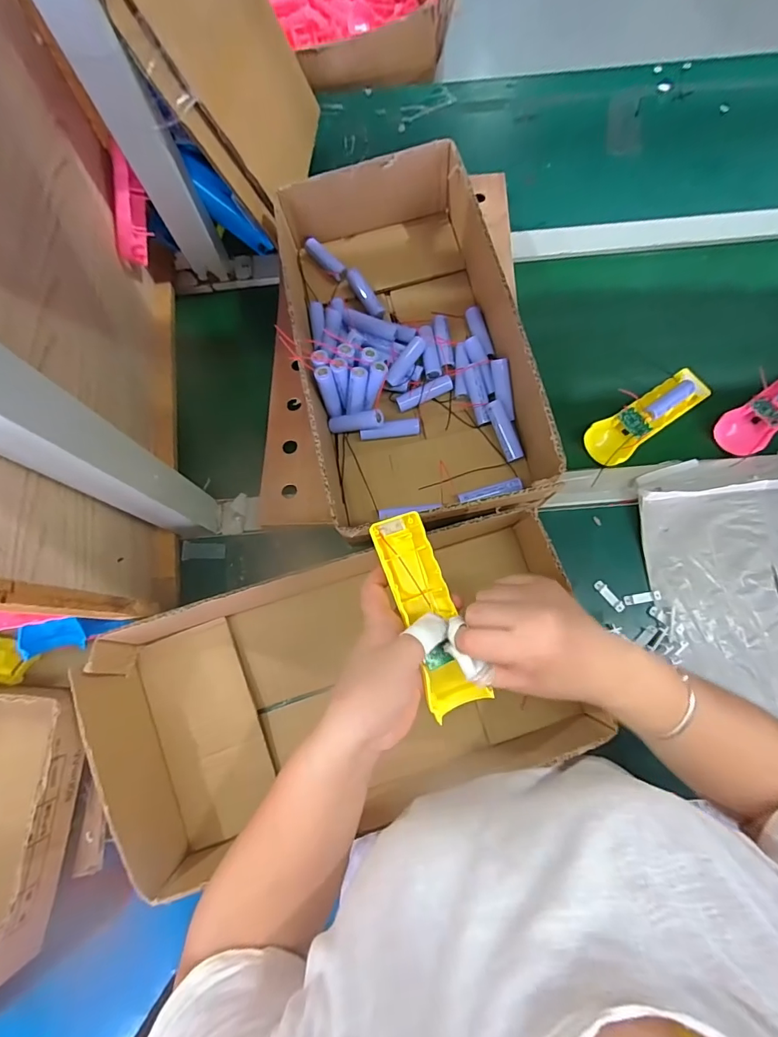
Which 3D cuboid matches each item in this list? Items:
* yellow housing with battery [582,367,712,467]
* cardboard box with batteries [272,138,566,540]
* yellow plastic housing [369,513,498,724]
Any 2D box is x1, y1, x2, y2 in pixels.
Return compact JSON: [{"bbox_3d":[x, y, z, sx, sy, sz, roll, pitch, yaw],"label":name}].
[{"bbox_3d":[0.298,-0.118,0.512,0.152,0.021,0.051,-33,77,-7],"label":"yellow housing with battery"},{"bbox_3d":[0.015,-0.186,0.492,0.218,0.102,0.414,-12,76,-2],"label":"cardboard box with batteries"},{"bbox_3d":[0.031,0.073,0.350,0.046,0.027,0.157,-18,86,-3],"label":"yellow plastic housing"}]

